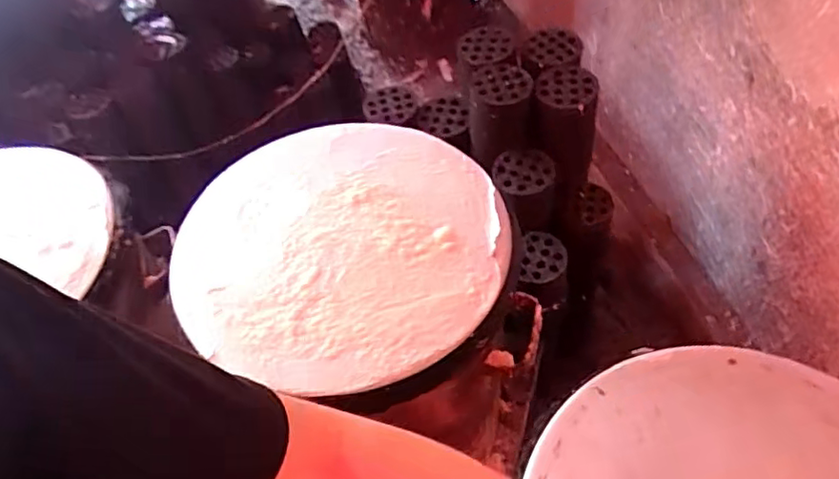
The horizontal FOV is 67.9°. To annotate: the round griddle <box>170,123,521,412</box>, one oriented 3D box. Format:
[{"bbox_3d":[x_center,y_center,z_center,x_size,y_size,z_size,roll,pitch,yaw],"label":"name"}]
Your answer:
[{"bbox_3d":[-0.081,0.002,0.702,0.364,0.032,0.356,-3,53,4],"label":"round griddle"}]

